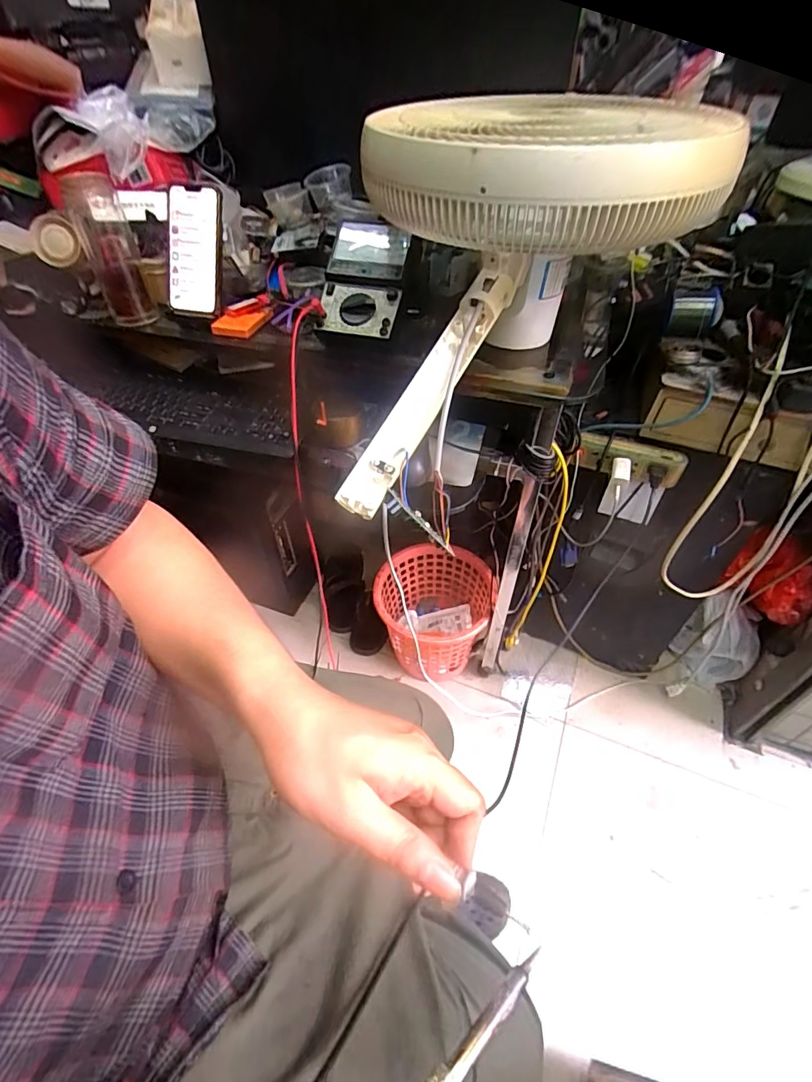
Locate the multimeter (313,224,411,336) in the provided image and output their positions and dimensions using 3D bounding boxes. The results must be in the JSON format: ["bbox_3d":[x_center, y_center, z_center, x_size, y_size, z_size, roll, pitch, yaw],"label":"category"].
[{"bbox_3d":[-0.052,-0.332,0.623,0.103,0.039,0.145,10,92,13],"label":"multimeter"}]

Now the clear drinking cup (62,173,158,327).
[{"bbox_3d":[-0.408,-0.398,0.673,0.067,0.166,0.079,-20,49,-18],"label":"clear drinking cup"}]

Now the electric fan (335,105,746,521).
[{"bbox_3d":[0.093,-0.282,0.539,0.393,0.275,0.356,-9,47,-8],"label":"electric fan"}]

